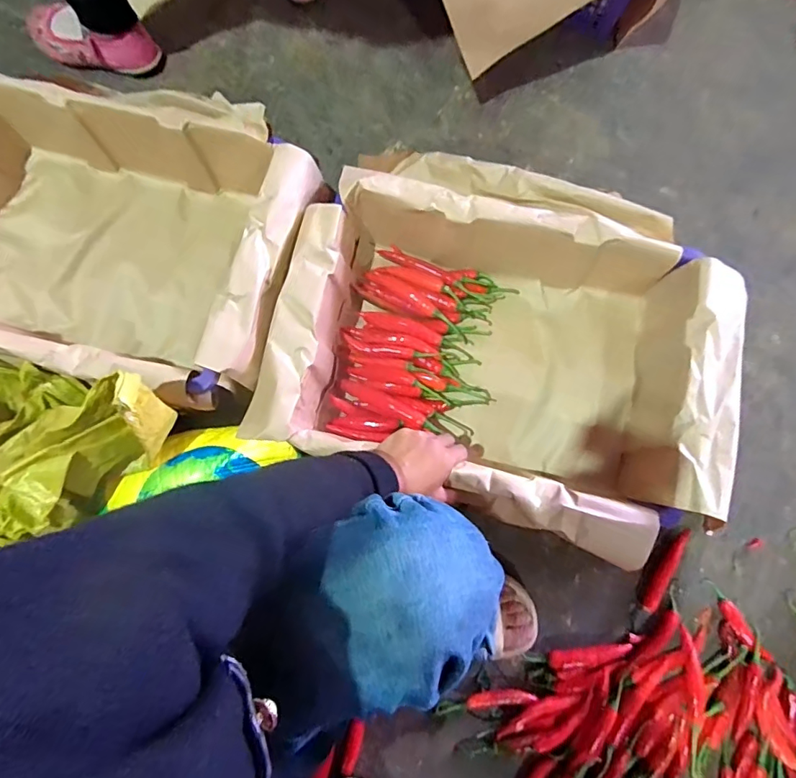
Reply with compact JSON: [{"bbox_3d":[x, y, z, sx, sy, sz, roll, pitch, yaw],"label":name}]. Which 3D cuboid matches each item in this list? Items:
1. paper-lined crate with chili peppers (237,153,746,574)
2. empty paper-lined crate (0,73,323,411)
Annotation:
[{"bbox_3d":[0.140,-0.072,0.654,0.534,0.145,0.445,19,80,5],"label":"paper-lined crate with chili peppers"},{"bbox_3d":[-0.384,-0.203,0.663,0.515,0.138,0.386,13,80,4],"label":"empty paper-lined crate"}]

